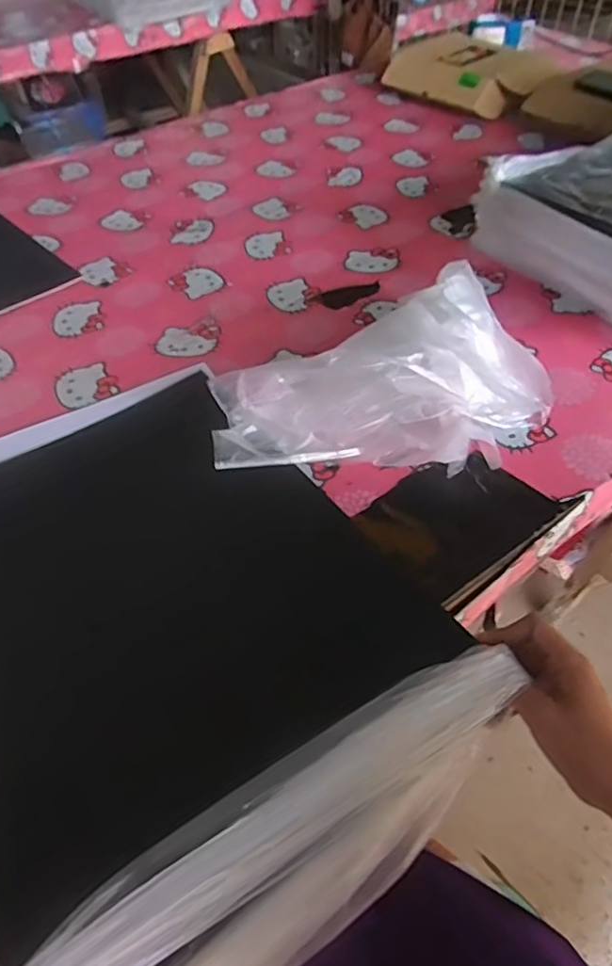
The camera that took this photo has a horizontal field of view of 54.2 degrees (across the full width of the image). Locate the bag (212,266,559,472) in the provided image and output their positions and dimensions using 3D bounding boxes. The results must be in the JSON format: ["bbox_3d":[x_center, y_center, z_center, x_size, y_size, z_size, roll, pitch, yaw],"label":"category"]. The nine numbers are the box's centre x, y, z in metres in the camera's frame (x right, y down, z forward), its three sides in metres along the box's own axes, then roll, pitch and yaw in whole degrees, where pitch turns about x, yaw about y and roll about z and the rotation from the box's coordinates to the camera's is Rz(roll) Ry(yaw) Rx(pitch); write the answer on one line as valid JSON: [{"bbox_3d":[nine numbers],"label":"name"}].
[{"bbox_3d":[0.073,-0.096,0.629,0.339,0.117,0.185,-22,52,-15],"label":"bag"}]

